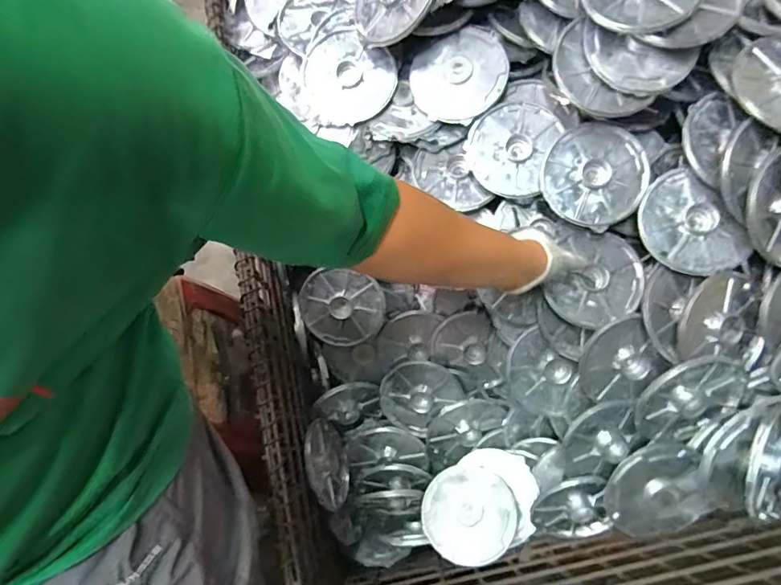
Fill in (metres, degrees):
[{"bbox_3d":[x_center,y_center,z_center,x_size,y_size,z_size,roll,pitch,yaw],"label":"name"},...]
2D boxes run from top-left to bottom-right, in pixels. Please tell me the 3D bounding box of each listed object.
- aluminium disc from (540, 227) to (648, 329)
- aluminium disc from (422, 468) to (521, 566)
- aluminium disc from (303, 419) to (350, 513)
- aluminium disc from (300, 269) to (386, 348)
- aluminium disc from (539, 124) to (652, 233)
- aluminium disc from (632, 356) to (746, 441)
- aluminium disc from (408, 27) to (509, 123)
[{"bbox_3d":[0.288,-0.018,0.653,0.125,0.024,0.135,0,73,1],"label":"aluminium disc"},{"bbox_3d":[0.117,0.336,0.714,0.136,0.007,0.135,-8,48,8],"label":"aluminium disc"},{"bbox_3d":[-0.104,0.281,0.773,0.018,0.115,0.140,-26,66,15],"label":"aluminium disc"},{"bbox_3d":[-0.082,0.026,0.783,0.141,0.014,0.126,23,104,-1],"label":"aluminium disc"},{"bbox_3d":[0.280,-0.161,0.645,0.136,0.014,0.136,0,87,6],"label":"aluminium disc"},{"bbox_3d":[0.379,0.132,0.596,0.139,0.118,0.023,-31,29,10],"label":"aluminium disc"},{"bbox_3d":[0.102,-0.312,0.682,0.140,0.017,0.120,-26,82,11],"label":"aluminium disc"}]

